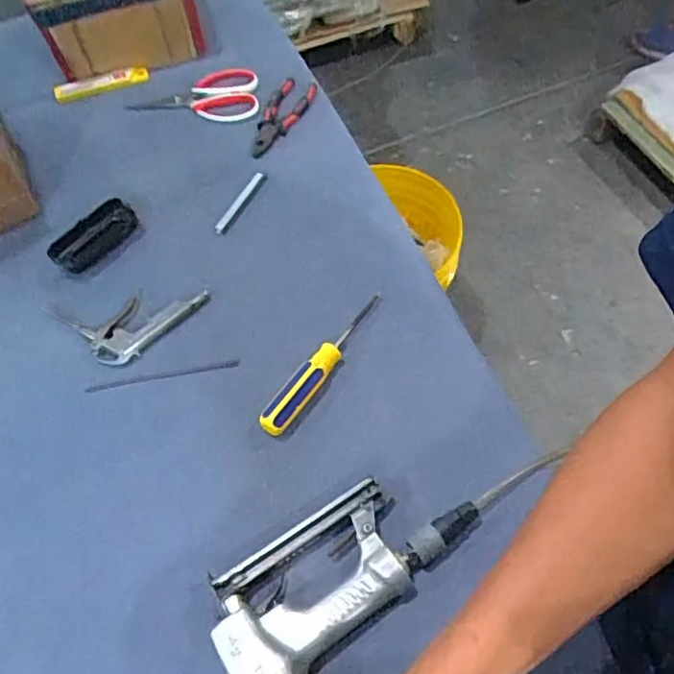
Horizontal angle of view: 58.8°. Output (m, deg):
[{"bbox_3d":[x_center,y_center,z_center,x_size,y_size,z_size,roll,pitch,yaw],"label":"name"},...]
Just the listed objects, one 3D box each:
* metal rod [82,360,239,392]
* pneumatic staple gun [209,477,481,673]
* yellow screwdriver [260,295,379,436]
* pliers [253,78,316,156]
[{"bbox_3d":[-0.193,0.042,0.659,0.167,0.004,0.008,-11,61,-1],"label":"metal rod"},{"bbox_3d":[0.012,0.212,0.535,0.251,0.045,0.134,-33,64,-13],"label":"pneumatic staple gun"},{"bbox_3d":[-0.014,0.030,0.647,0.028,0.034,0.189,33,69,20],"label":"yellow screwdriver"},{"bbox_3d":[-0.080,-0.308,0.840,0.062,0.016,0.144,26,77,17],"label":"pliers"}]

